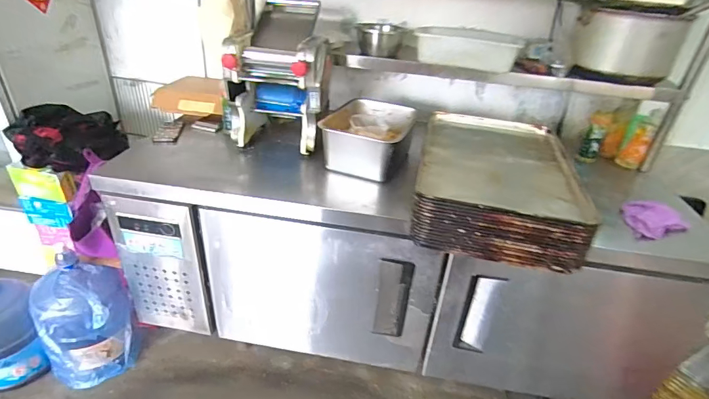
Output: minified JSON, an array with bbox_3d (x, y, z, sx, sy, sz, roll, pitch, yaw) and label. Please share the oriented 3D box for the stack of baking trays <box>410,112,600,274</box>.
[{"bbox_3d":[0.389,-0.063,1.135,0.395,0.136,0.588,12,31,7],"label":"stack of baking trays"}]

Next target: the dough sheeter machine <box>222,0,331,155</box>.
[{"bbox_3d":[-0.240,-0.430,1.375,0.303,0.404,0.427,6,31,-1],"label":"dough sheeter machine"}]

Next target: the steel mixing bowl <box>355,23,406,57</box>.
[{"bbox_3d":[0.089,-0.583,1.450,0.161,0.090,0.155,5,31,-3],"label":"steel mixing bowl"}]

